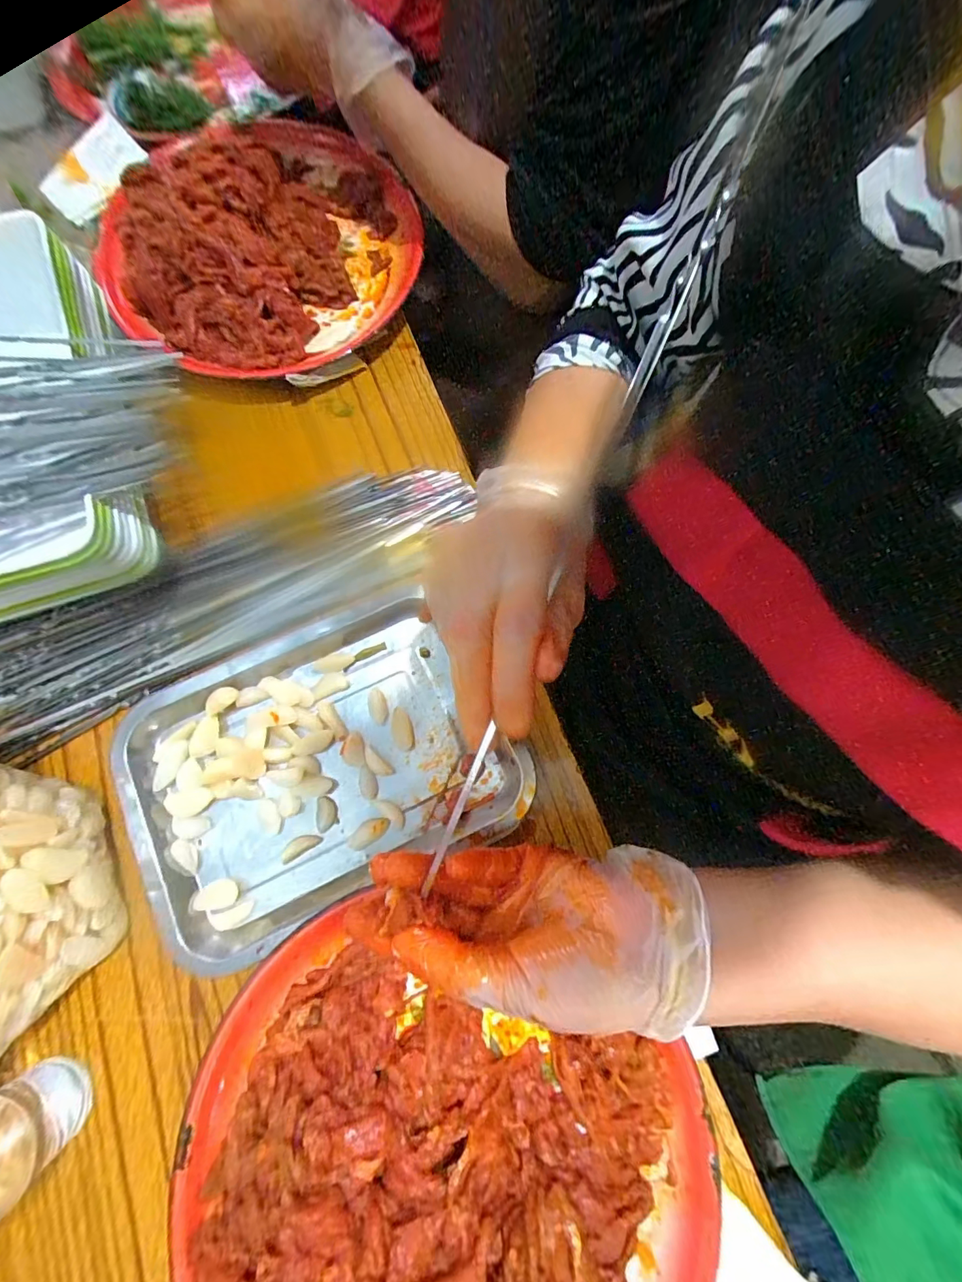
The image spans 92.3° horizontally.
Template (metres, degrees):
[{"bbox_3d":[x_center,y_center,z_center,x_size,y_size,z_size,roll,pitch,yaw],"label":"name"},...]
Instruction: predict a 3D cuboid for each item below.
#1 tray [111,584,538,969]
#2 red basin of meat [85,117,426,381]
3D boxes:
[{"bbox_3d":[-0.112,0.085,0.321,0.247,0.023,0.179,-24,77,-8],"label":"tray"},{"bbox_3d":[-0.203,-0.370,0.409,0.246,0.077,0.268,0,75,0],"label":"red basin of meat"}]

